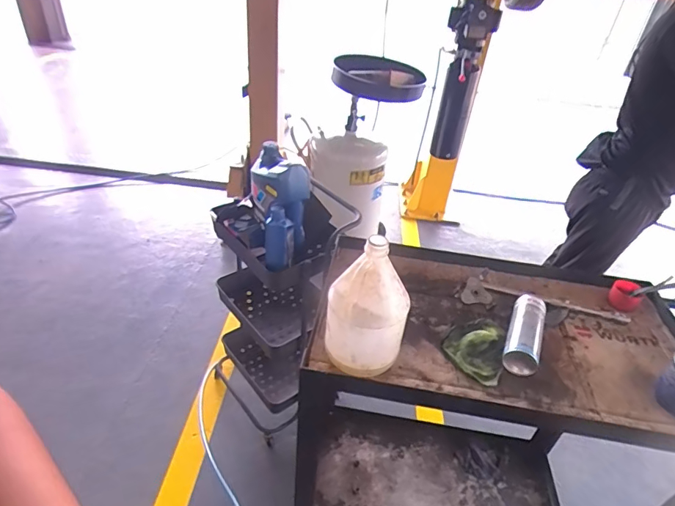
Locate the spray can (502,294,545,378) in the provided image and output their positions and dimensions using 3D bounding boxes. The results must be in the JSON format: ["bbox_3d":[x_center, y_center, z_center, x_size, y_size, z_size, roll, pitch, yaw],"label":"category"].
[{"bbox_3d":[0.401,0.166,0.920,0.067,0.050,0.214,20,39,18],"label":"spray can"}]

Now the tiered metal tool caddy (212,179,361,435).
[{"bbox_3d":[-0.210,0.195,1.504,0.393,0.847,0.416,-28,48,-37],"label":"tiered metal tool caddy"}]

